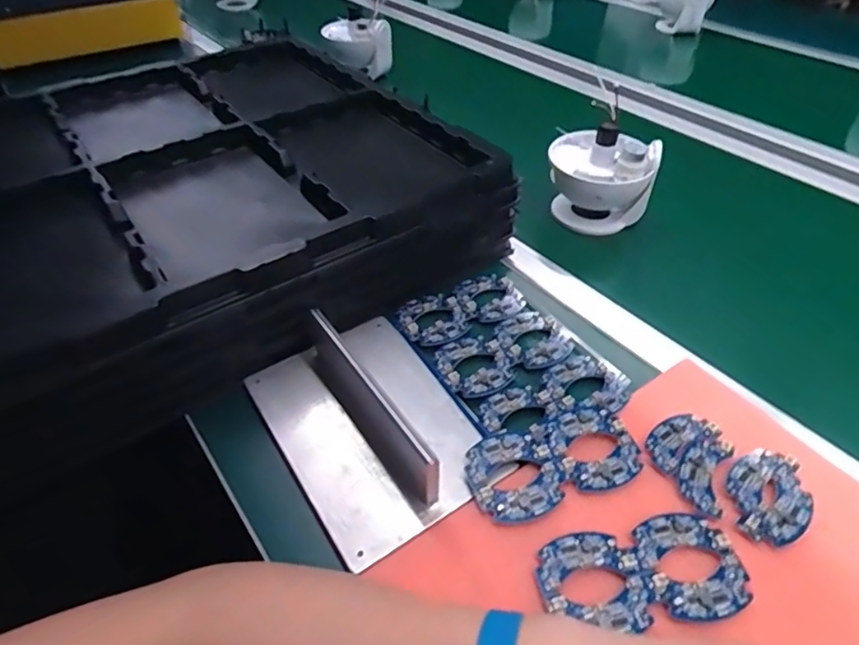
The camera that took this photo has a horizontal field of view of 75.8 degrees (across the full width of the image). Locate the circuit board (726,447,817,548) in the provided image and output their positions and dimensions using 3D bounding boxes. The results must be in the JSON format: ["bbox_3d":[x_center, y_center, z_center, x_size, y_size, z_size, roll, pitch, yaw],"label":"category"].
[{"bbox_3d":[0.236,0.119,0.382,0.051,0.004,0.073,20,48,20],"label":"circuit board"}]

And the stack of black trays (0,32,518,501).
[{"bbox_3d":[-0.250,-0.133,0.582,0.512,0.101,0.454,-28,50,-25],"label":"stack of black trays"}]

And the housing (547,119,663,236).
[{"bbox_3d":[0.199,-0.173,0.641,0.115,0.106,0.094,14,46,14],"label":"housing"}]

